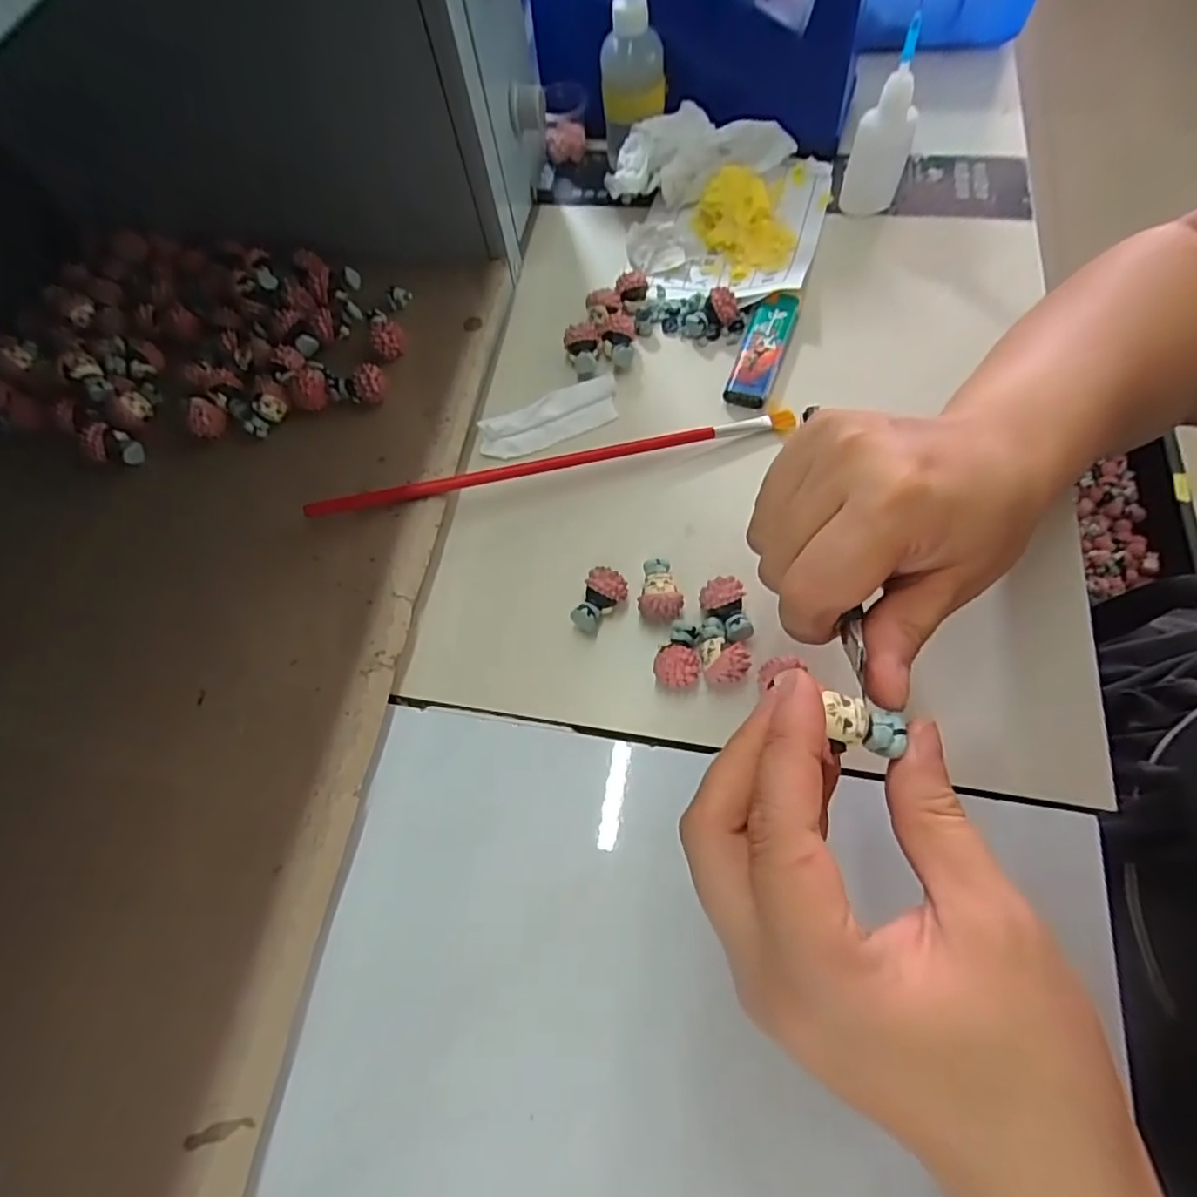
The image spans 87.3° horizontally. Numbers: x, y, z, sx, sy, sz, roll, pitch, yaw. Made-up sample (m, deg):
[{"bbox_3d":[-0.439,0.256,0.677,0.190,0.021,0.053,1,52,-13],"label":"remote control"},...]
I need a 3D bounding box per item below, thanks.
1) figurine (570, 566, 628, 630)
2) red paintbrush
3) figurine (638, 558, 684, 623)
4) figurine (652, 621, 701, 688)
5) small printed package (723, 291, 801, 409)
[{"bbox_3d":[0.001,0.002,0.288,0.019,0.018,0.028,19,69,13],"label":"figurine"},{"bbox_3d":[-0.020,-0.069,0.316,0.247,0.011,0.009,-14,66,-1],"label":"red paintbrush"},{"bbox_3d":[0.029,-0.004,0.287,0.019,0.019,0.029,7,67,8],"label":"figurine"},{"bbox_3d":[0.035,0.026,0.273,0.019,0.021,0.031,15,69,11],"label":"figurine"},{"bbox_3d":[0.090,-0.137,0.342,0.023,0.009,0.072,17,69,12],"label":"small printed package"}]

